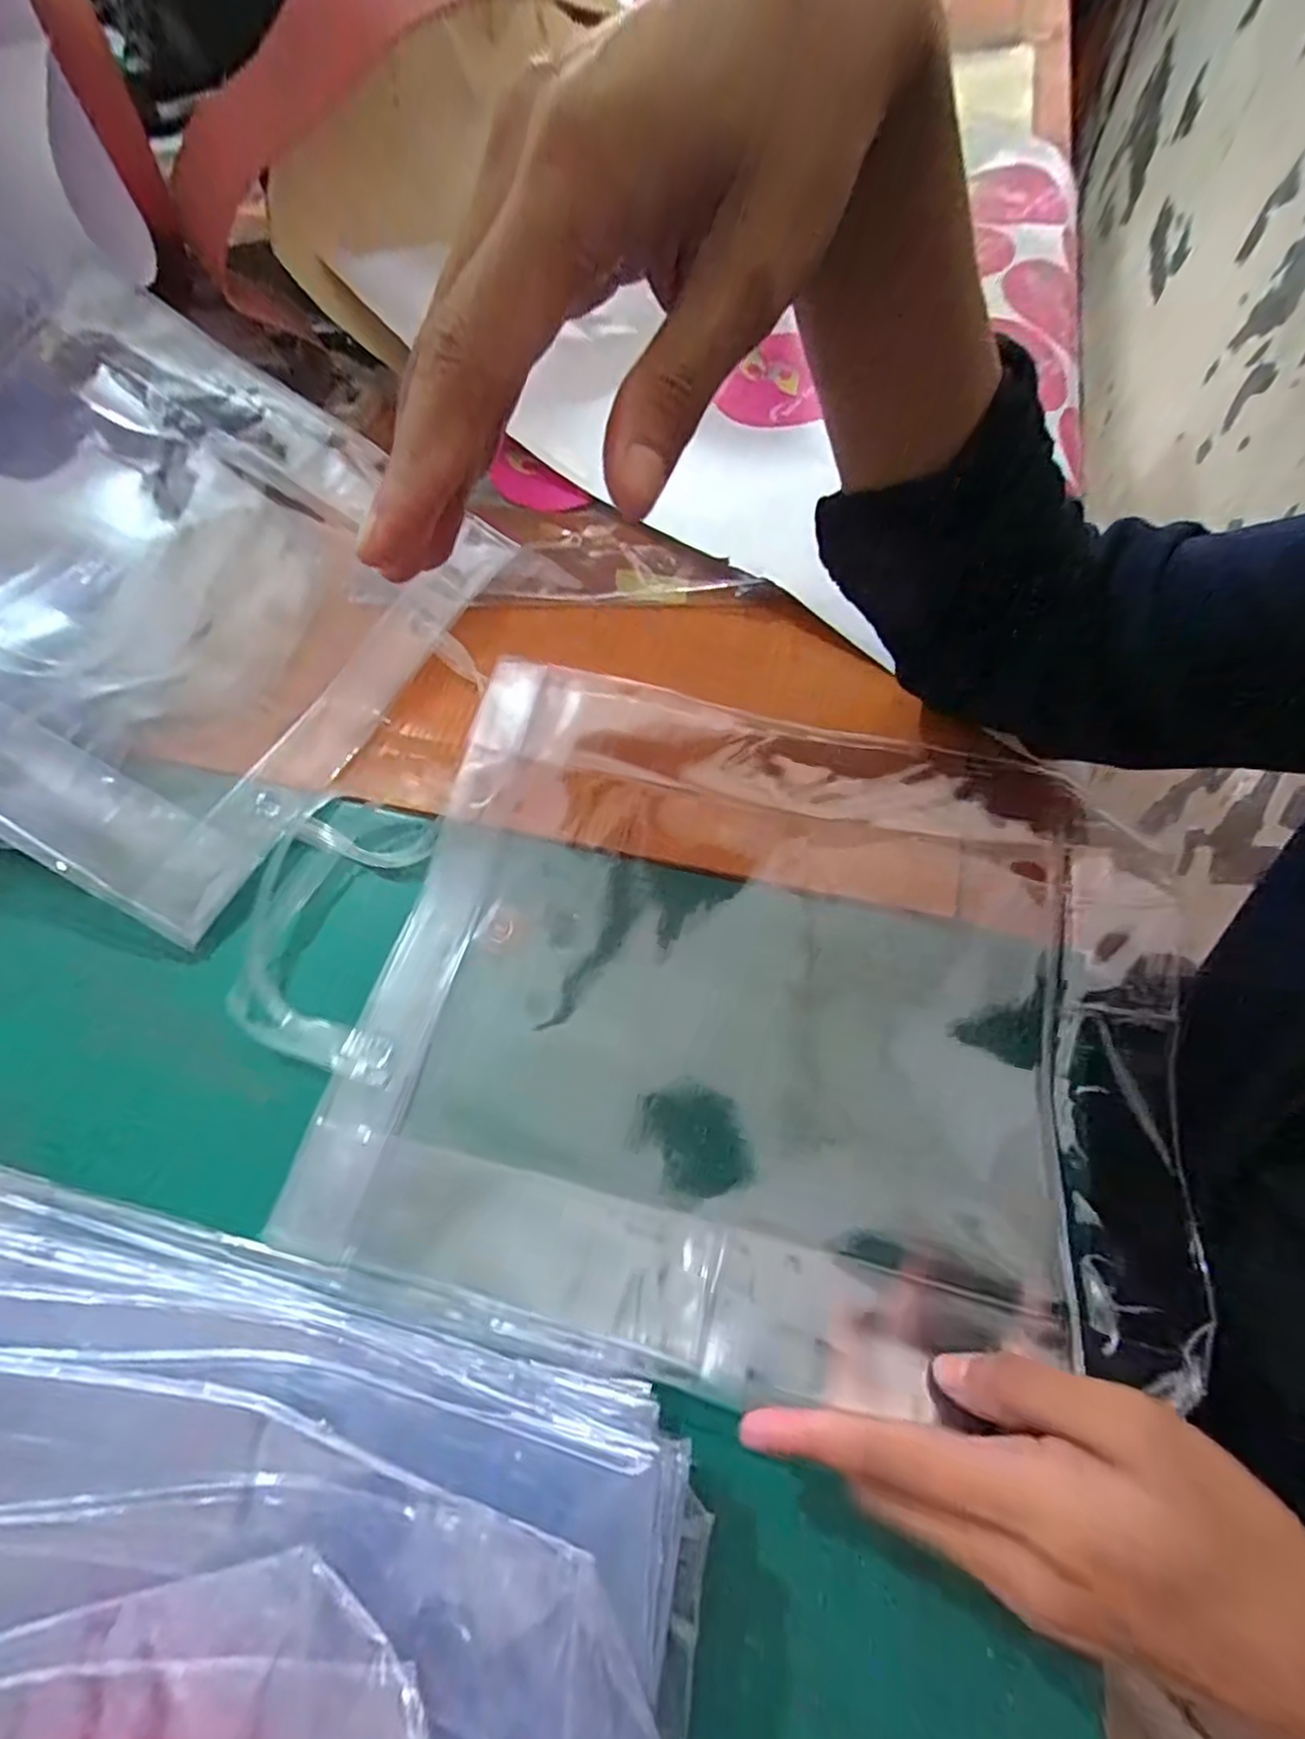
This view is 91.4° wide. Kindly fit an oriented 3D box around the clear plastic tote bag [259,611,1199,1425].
[{"bbox_3d":[0.012,0.041,0.272,0.380,0.038,0.269,12,63,10],"label":"clear plastic tote bag"}]

